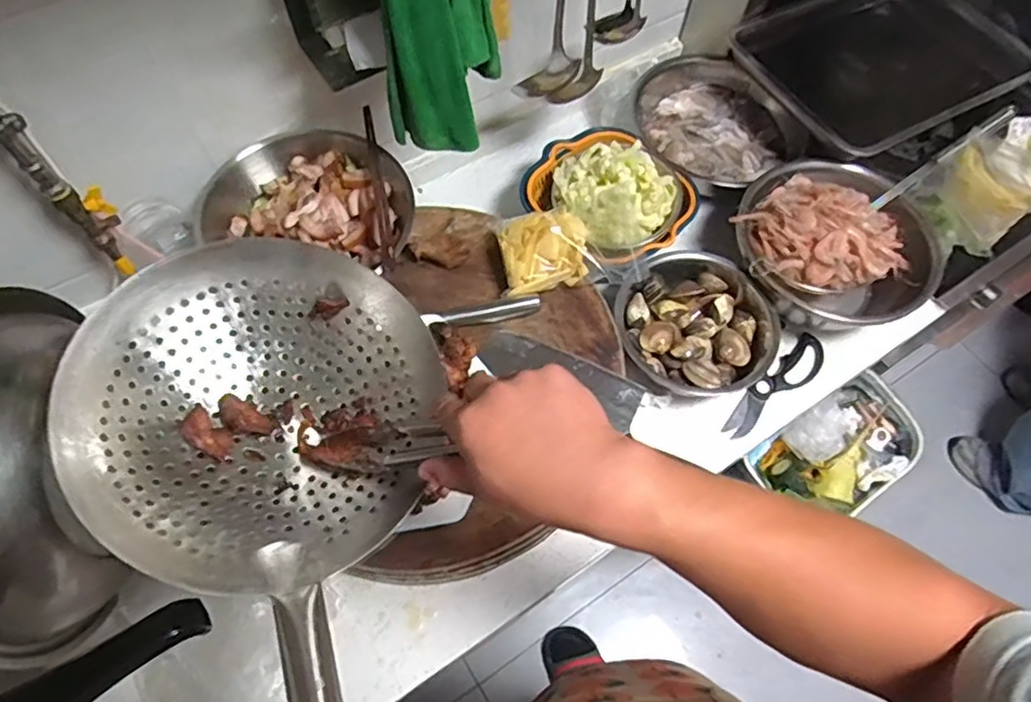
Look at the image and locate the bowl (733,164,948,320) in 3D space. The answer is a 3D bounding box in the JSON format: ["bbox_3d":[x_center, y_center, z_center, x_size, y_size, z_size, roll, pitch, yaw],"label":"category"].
[{"bbox_3d":[0.419,-0.149,0.809,0.247,0.137,0.240,1,63,-1],"label":"bowl"}]

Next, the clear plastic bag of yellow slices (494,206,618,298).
[{"bbox_3d":[0.040,-0.124,0.773,0.122,0.055,0.106,-14,65,-9],"label":"clear plastic bag of yellow slices"}]

